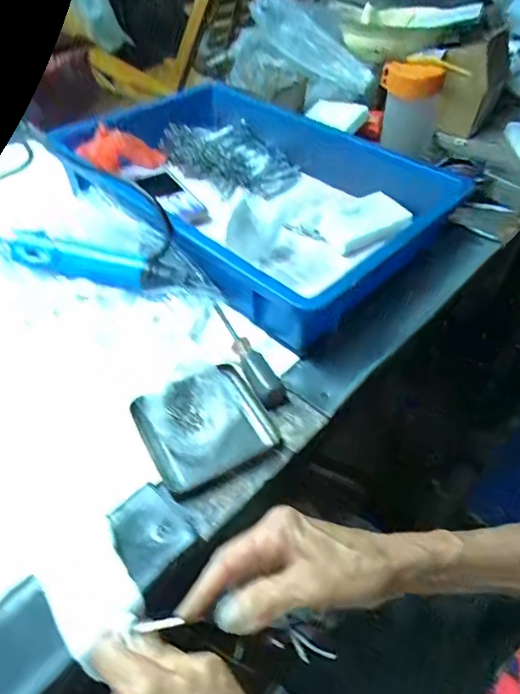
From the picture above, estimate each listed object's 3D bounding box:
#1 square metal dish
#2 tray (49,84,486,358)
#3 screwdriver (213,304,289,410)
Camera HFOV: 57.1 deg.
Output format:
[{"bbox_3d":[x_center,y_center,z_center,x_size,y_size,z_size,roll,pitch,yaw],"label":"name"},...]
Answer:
[{"bbox_3d":[-0.042,0.059,0.384,0.099,0.024,0.087,-25,52,-23],"label":"square metal dish"},{"bbox_3d":[-0.029,-0.206,0.587,0.479,0.092,0.319,33,54,26],"label":"tray"},{"bbox_3d":[-0.014,0.002,0.430,0.023,0.017,0.127,-18,50,-18],"label":"screwdriver"}]

